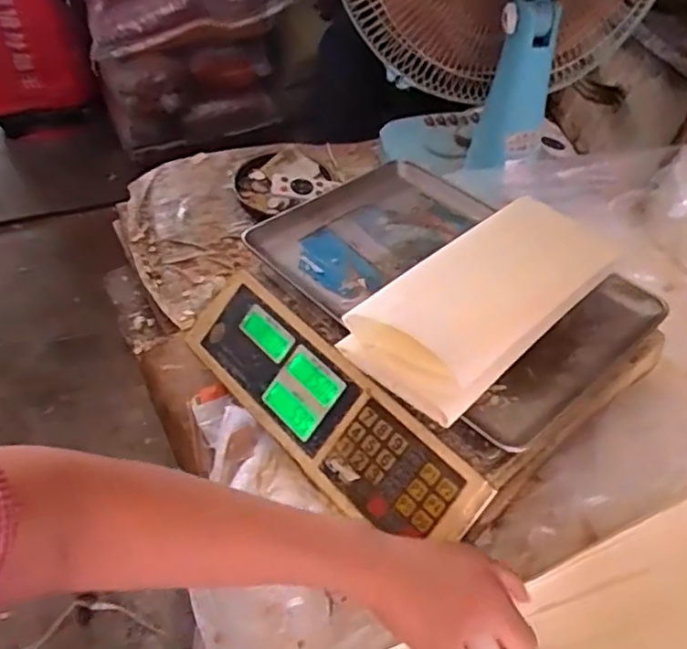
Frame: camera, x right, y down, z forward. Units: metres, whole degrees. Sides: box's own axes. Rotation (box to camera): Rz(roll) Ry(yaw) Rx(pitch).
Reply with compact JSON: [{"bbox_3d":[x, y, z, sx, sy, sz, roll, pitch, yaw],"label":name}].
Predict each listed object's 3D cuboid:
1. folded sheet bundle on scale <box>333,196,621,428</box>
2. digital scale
[{"bbox_3d":[0.122,-0.028,0.517,0.121,0.055,0.238,37,56,27],"label":"folded sheet bundle on scale"},{"bbox_3d":[0.066,-0.002,0.593,0.316,0.088,0.344,-31,56,-27],"label":"digital scale"}]

